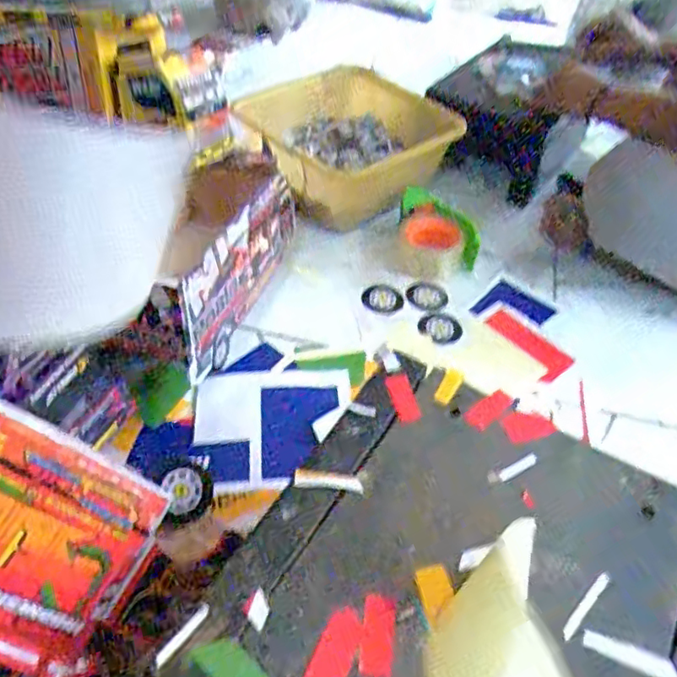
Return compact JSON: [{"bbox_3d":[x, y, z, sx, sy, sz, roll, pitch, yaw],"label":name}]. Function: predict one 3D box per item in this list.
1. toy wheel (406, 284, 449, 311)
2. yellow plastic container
[{"bbox_3d":[0.120,-0.056,0.825,0.054,0.011,0.047,5,47,2],"label":"toy wheel"},{"bbox_3d":[0.017,-0.312,0.976,0.288,0.137,0.284,-11,49,-13],"label":"yellow plastic container"}]

